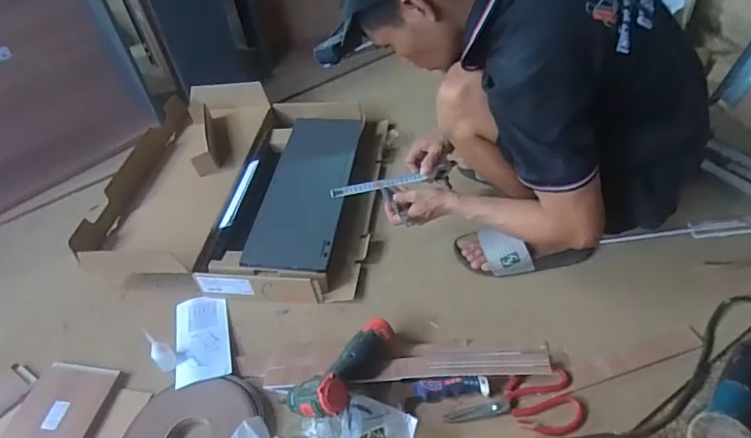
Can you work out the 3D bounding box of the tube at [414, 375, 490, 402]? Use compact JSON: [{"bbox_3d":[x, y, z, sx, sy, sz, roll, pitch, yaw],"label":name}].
[{"bbox_3d":[0.126,0.280,0.876,0.120,0.022,0.034,-4,45,4],"label":"tube"}]

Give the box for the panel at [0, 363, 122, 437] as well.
[{"bbox_3d":[-0.566,0.352,0.926,0.167,0.012,0.209,4,47,12],"label":"panel"}]

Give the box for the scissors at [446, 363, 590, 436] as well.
[{"bbox_3d":[0.222,0.303,0.845,0.209,0.009,0.103,-12,45,-4],"label":"scissors"}]

